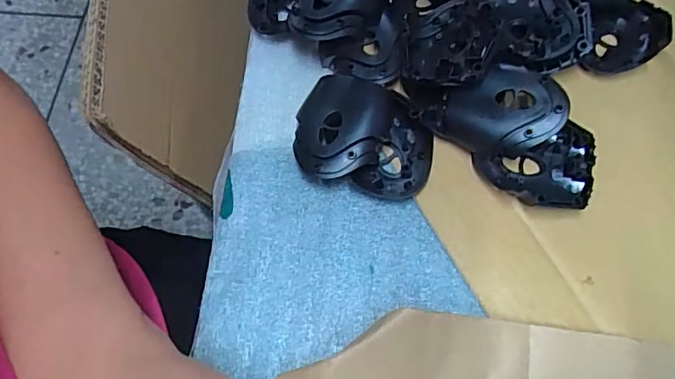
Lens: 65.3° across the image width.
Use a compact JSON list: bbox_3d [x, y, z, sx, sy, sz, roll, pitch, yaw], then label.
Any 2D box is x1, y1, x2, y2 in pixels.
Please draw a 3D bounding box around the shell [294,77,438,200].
[{"bbox_3d":[0.015,-0.030,0.284,0.073,0.026,0.057,10,66,6],"label":"shell"}]

